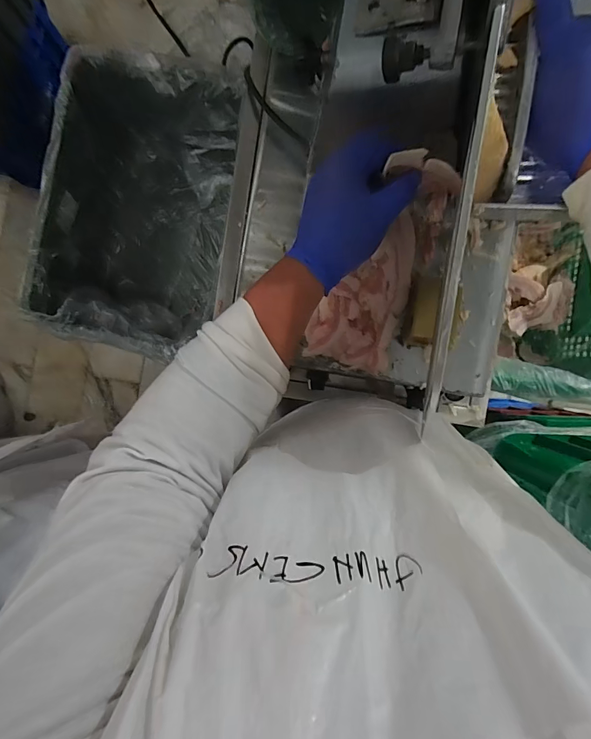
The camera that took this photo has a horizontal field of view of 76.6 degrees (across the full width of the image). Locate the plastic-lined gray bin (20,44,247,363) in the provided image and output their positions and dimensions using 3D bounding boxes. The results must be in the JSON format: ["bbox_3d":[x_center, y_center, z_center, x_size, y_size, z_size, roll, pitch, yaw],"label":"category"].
[{"bbox_3d":[-0.314,-0.326,0.798,0.294,0.259,0.555,10,91,-1],"label":"plastic-lined gray bin"}]

